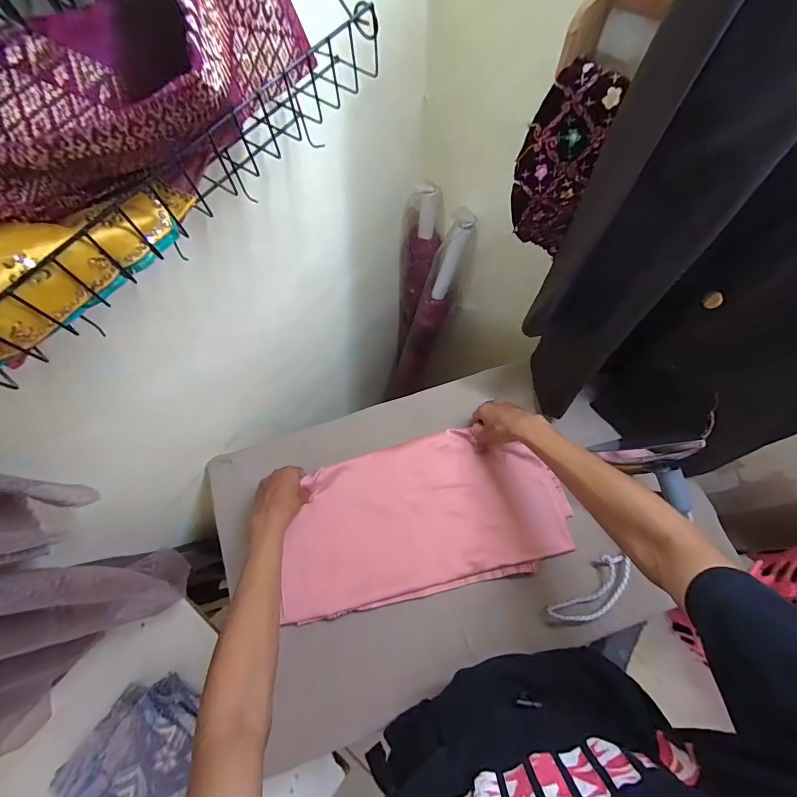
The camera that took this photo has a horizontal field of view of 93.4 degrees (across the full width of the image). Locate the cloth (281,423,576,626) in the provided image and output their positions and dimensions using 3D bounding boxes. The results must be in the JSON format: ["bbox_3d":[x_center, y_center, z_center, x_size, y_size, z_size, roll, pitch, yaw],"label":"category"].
[{"bbox_3d":[0.042,0.186,0.611,0.447,0.037,0.233,-12,68,-2],"label":"cloth"}]

